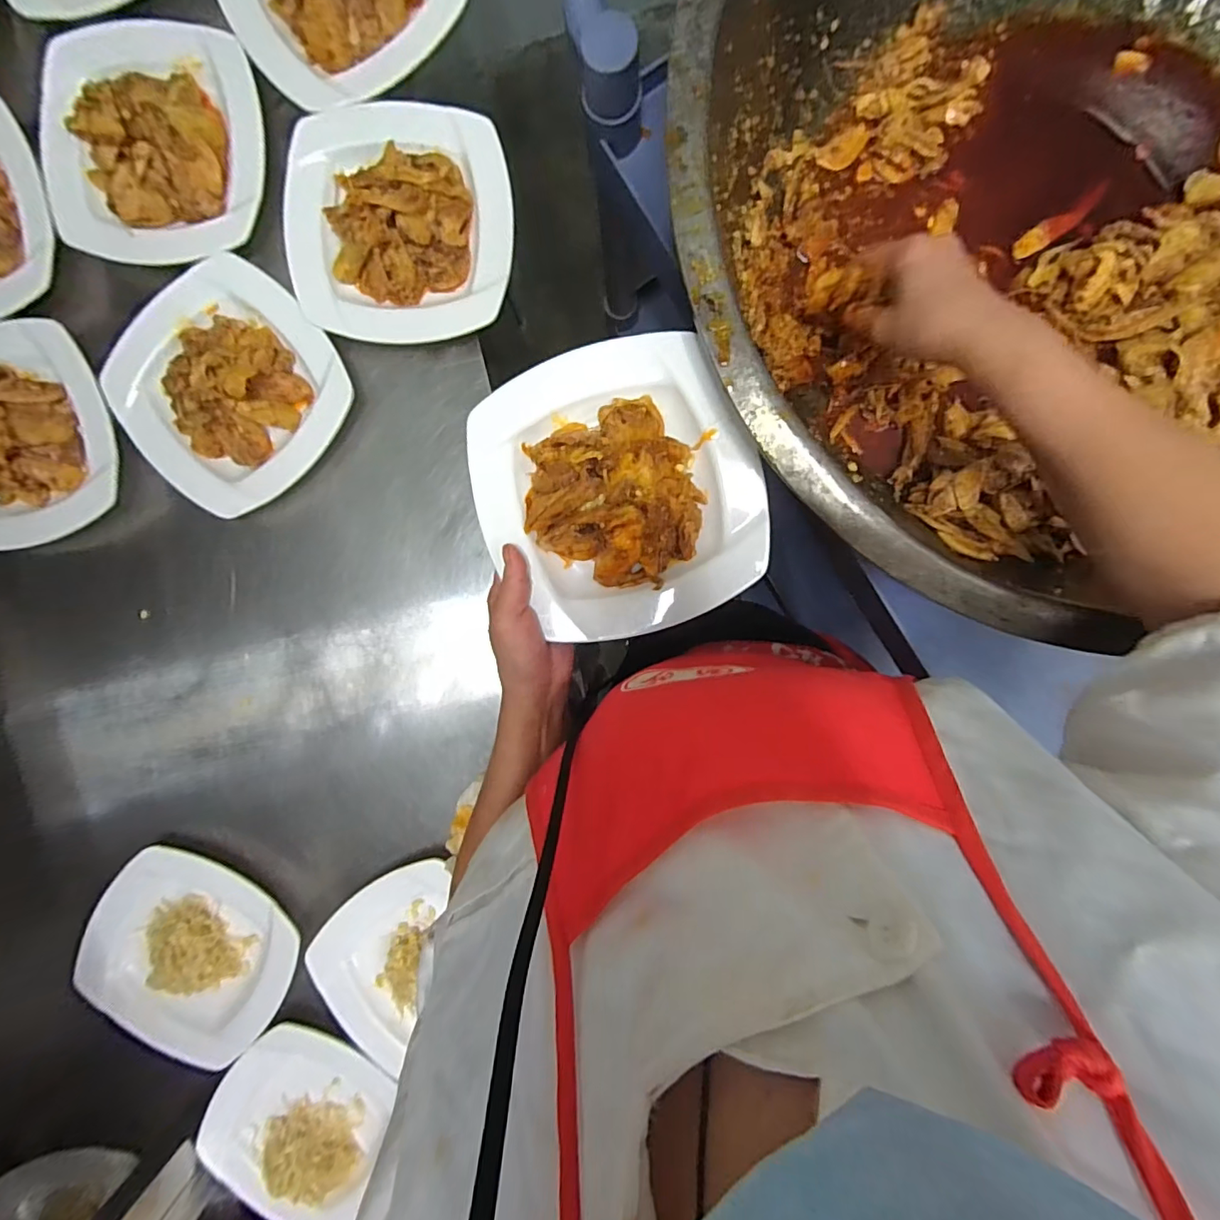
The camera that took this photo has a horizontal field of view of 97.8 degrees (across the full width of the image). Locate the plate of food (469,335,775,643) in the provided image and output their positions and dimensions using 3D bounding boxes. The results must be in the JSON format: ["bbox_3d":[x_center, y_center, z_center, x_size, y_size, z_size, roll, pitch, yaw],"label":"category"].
[{"bbox_3d":[0.006,-0.083,0.382,0.195,0.049,0.200,0,99,2],"label":"plate of food"}]

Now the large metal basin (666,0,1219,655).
[{"bbox_3d":[0.340,-0.285,0.379,0.577,0.182,0.568,0,99,2],"label":"large metal basin"}]

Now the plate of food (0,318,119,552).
[{"bbox_3d":[-0.574,-0.161,0.489,0.185,0.054,0.202,0,99,2],"label":"plate of food"}]

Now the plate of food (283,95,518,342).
[{"bbox_3d":[-0.191,-0.352,0.474,0.201,0.059,0.201,0,99,-2],"label":"plate of food"}]

